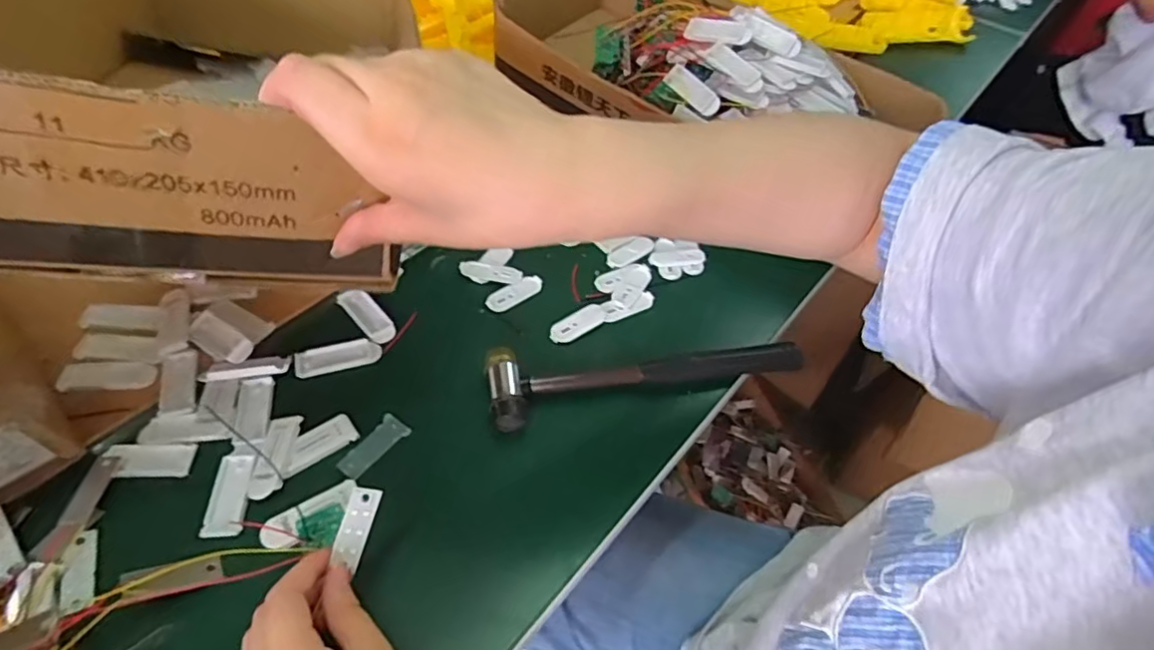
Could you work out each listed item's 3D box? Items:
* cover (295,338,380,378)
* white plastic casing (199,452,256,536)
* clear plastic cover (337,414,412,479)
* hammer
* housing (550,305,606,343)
[{"bbox_3d":[-0.175,0.023,0.447,0.059,0.004,0.021,-12,52,-14],"label":"cover"},{"bbox_3d":[-0.211,0.101,0.372,0.024,0.004,0.052,-5,50,-9],"label":"white plastic casing"},{"bbox_3d":[-0.135,0.079,0.404,0.020,0.004,0.048,33,55,22],"label":"clear plastic cover"},{"bbox_3d":[0.054,0.037,0.446,0.231,0.027,0.057,-6,51,-10],"label":"hammer"},{"bbox_3d":[0.001,-0.001,0.482,0.050,0.007,0.016,-28,57,-25],"label":"housing"}]

